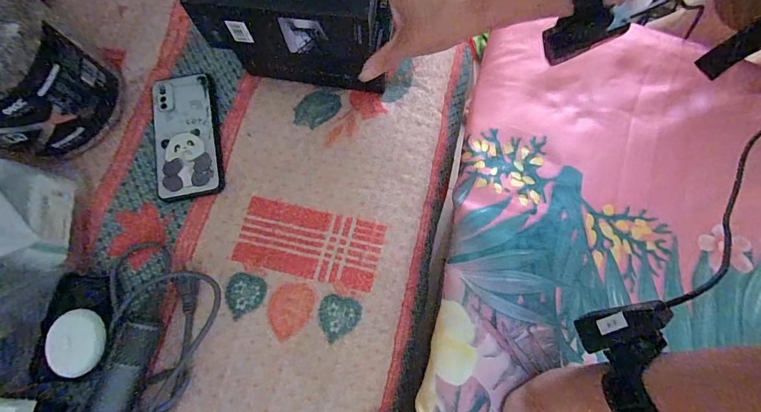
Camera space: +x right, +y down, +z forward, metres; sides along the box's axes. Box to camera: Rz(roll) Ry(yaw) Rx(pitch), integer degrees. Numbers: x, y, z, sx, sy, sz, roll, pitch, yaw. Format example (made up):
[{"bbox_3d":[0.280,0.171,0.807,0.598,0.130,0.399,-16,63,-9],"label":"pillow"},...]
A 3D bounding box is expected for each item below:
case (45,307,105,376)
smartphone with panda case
[{"bbox_3d":[-0.303,0.138,0.366,0.047,0.021,0.062,5,66,-22],"label":"case"},{"bbox_3d":[-0.241,-0.088,0.450,0.076,0.015,0.158,-11,76,-6],"label":"smartphone with panda case"}]

